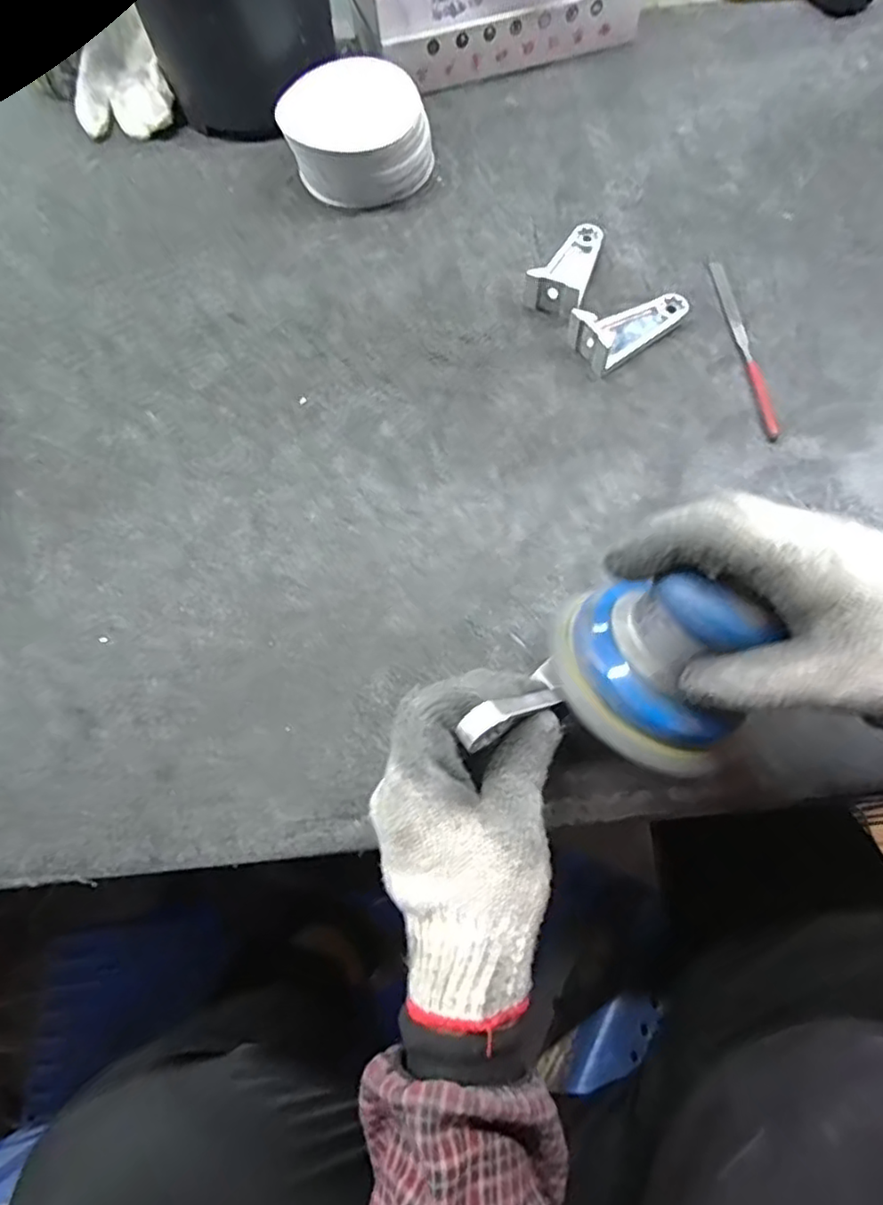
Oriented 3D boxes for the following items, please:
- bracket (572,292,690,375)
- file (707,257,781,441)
[{"bbox_3d":[0.146,-0.220,0.482,0.098,0.029,0.044,-37,69,-13],"label":"bracket"},{"bbox_3d":[0.230,-0.198,0.482,0.010,0.008,0.172,-5,66,0],"label":"file"}]

